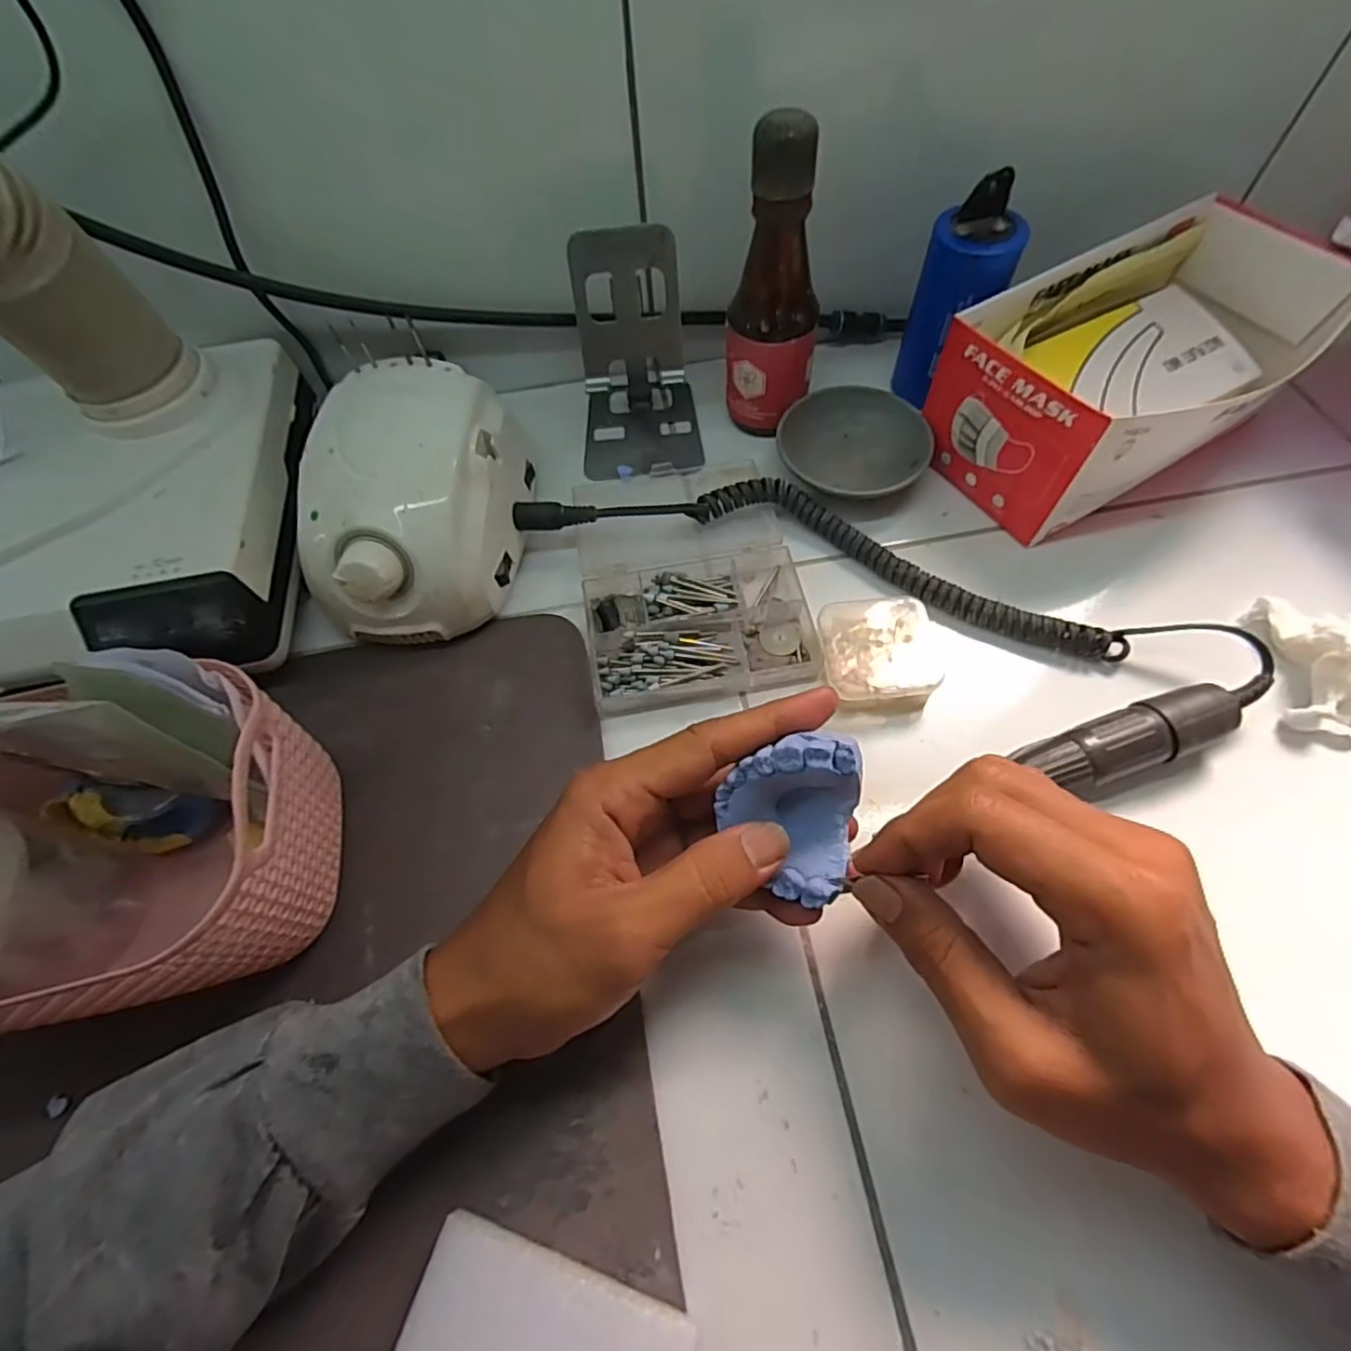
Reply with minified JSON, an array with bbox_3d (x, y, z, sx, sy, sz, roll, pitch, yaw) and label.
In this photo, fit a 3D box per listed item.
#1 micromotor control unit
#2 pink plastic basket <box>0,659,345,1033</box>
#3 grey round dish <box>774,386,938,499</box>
[{"bbox_3d":[-0.141,-0.092,0.349,0.102,0.078,0.140,2,62,3],"label":"micromotor control unit"},{"bbox_3d":[-0.234,0.074,0.256,0.173,0.094,0.112,-12,62,-4],"label":"pink plastic basket"},{"bbox_3d":[0.109,-0.141,0.395,0.089,0.022,0.080,-6,61,0],"label":"grey round dish"}]

